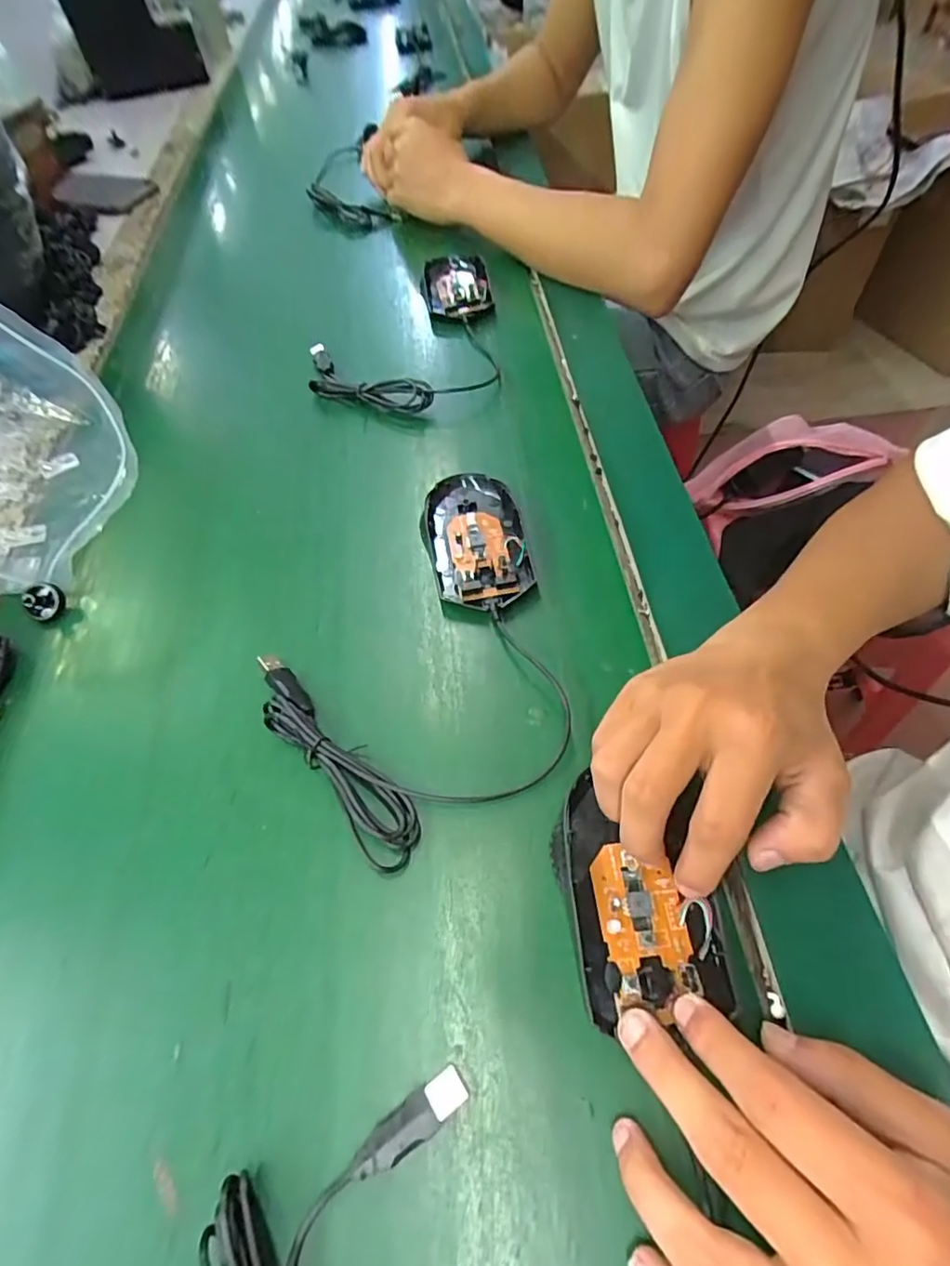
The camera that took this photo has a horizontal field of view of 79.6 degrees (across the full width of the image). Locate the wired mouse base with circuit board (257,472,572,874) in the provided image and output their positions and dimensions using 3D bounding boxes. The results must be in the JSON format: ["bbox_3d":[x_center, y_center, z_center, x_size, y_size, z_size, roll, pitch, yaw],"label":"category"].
[{"bbox_3d":[-0.011,0.004,0.326,0.161,0.015,0.234,28,62,19],"label":"wired mouse base with circuit board"}]

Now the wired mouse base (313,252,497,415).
[{"bbox_3d":[-0.062,-0.279,0.510,0.157,0.020,0.239,-3,53,1],"label":"wired mouse base"}]

